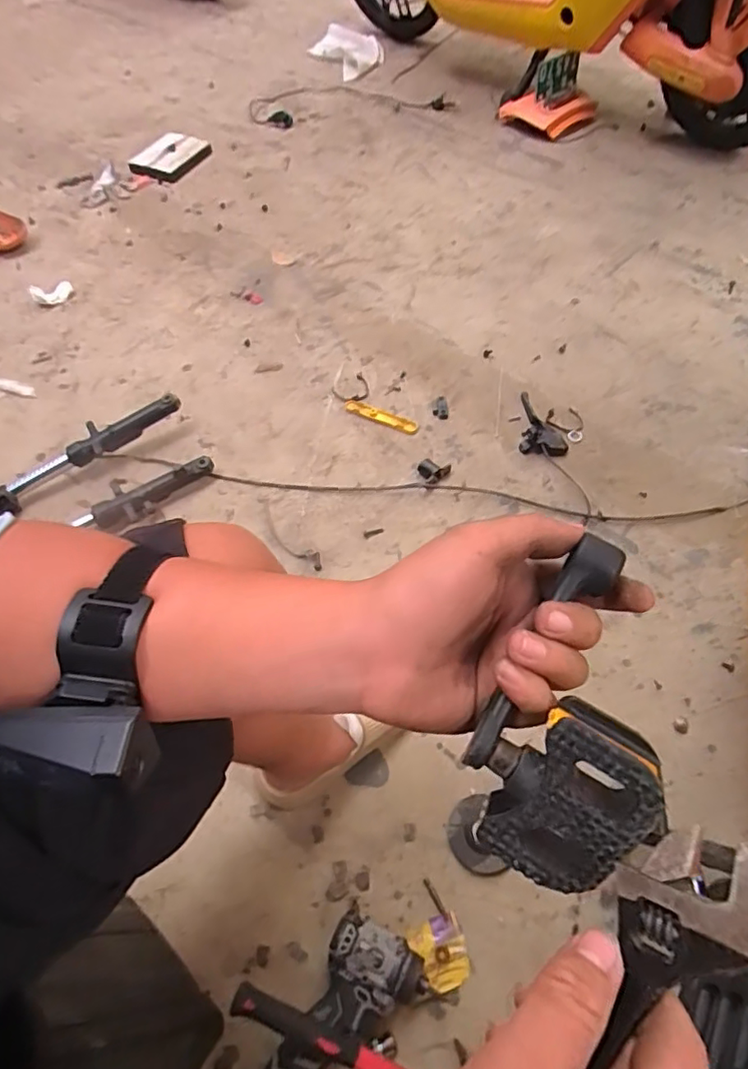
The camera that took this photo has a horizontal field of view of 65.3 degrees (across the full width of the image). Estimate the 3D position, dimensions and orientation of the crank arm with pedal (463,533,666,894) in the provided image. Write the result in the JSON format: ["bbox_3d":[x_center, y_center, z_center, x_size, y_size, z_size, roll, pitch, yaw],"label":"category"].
[{"bbox_3d":[0.099,0.084,0.273,0.077,0.063,0.139,27,63,17],"label":"crank arm with pedal"}]

